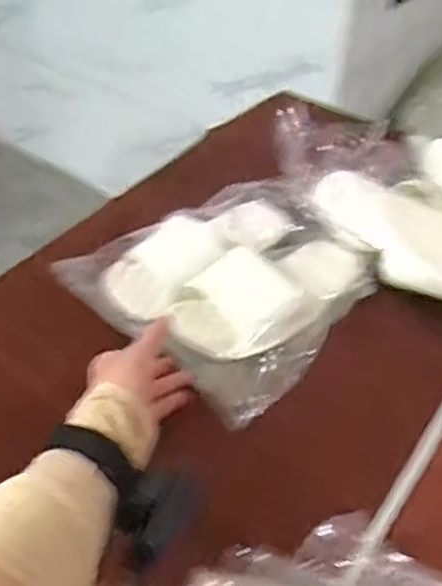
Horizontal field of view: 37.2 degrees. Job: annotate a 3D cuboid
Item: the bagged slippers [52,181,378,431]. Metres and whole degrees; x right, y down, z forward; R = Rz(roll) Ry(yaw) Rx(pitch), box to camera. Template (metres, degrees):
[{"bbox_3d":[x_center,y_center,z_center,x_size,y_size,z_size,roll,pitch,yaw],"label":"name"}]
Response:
[{"bbox_3d":[0.027,-0.008,0.681,0.271,0.056,0.269,-26,51,-30],"label":"bagged slippers"}]

